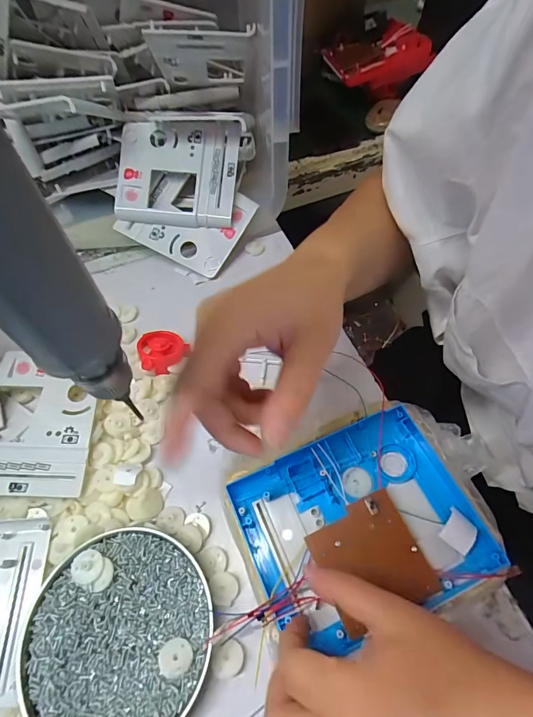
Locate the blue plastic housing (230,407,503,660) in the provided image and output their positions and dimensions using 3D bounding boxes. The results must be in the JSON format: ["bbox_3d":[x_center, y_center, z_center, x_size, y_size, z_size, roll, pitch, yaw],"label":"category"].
[{"bbox_3d":[0.067,0.121,0.287,0.163,0.018,0.128,-20,60,-9],"label":"blue plastic housing"}]

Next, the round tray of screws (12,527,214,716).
[{"bbox_3d":[-0.108,0.201,0.278,0.132,0.023,0.131,-1,59,2],"label":"round tray of screws"}]

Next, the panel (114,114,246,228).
[{"bbox_3d":[-0.107,-0.224,0.458,0.145,0.025,0.122,5,95,1],"label":"panel"}]

